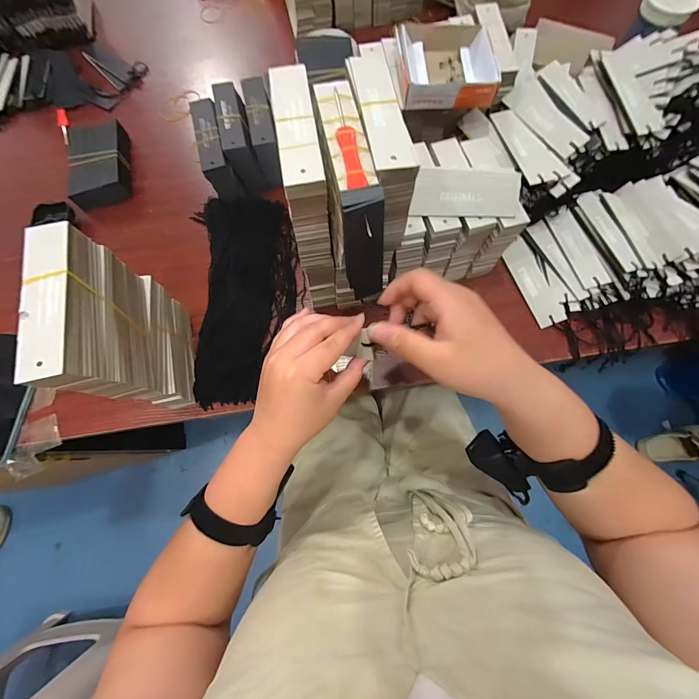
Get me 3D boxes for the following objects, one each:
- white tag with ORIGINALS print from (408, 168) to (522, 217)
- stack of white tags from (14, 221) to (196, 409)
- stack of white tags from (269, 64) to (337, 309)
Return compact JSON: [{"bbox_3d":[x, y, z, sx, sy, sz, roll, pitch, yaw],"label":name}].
[{"bbox_3d":[0.126,-0.168,0.354,0.112,0.005,0.046,3,111,2],"label":"white tag with ORIGINALS print"},{"bbox_3d":[-0.218,-0.013,0.327,0.034,0.189,0.132,-13,74,-2],"label":"stack of white tags"},{"bbox_3d":[-0.040,-0.151,0.358,0.033,0.195,0.131,-7,73,0],"label":"stack of white tags"}]

